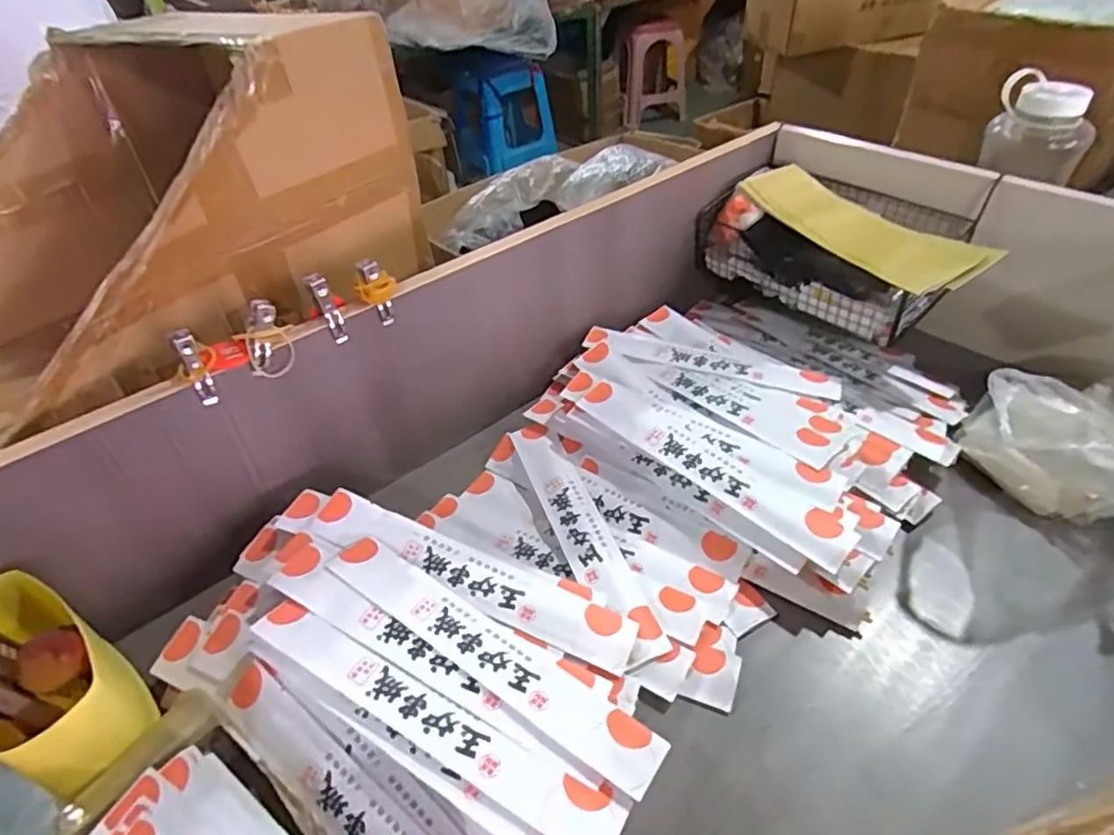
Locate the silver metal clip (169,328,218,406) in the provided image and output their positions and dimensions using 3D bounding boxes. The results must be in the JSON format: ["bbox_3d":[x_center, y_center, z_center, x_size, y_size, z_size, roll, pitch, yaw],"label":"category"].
[{"bbox_3d":[-0.276,-0.038,0.478,0.016,0.063,0.012,-26,47,-21],"label":"silver metal clip"}]

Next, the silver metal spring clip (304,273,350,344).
[{"bbox_3d":[-0.192,-0.091,0.526,0.016,0.060,0.015,-27,47,-22],"label":"silver metal spring clip"}]

